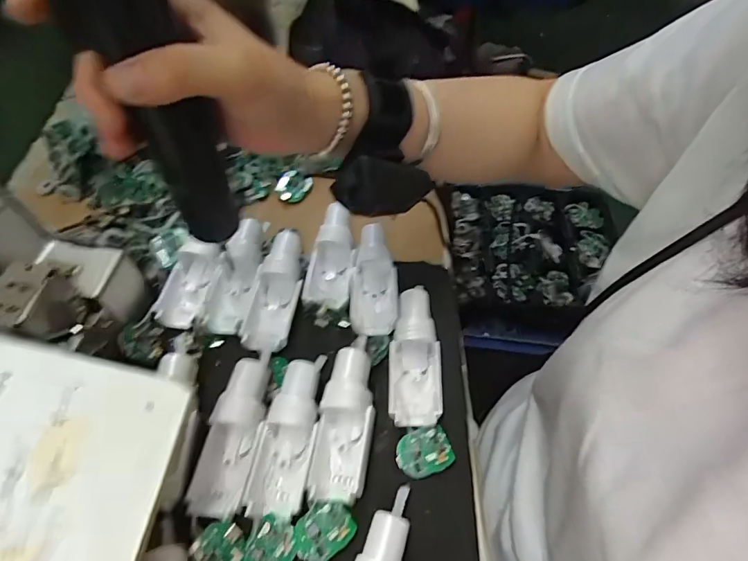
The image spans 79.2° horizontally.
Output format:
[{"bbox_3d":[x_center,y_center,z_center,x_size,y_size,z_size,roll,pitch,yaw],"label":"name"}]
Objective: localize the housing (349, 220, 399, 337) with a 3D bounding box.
[{"bbox_3d":[0.000,0.000,0.354,0.036,0.021,0.085,0,78,-1],"label":"housing"}]

